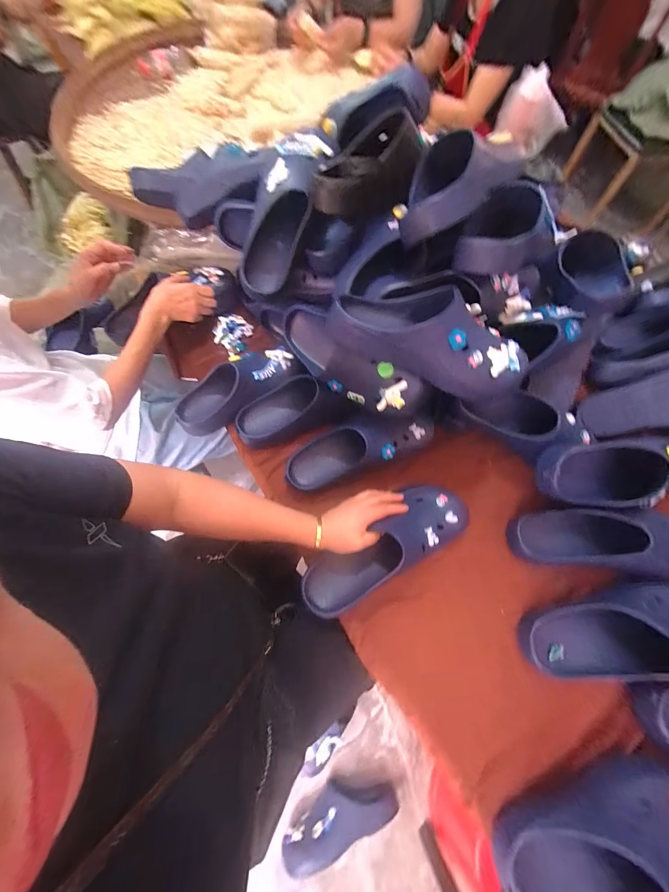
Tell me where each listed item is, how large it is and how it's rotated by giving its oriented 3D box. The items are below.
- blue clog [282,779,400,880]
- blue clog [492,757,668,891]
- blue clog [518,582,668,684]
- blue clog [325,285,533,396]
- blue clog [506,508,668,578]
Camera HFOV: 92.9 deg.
[{"bbox_3d":[0.013,0.943,0.813,0.298,0.113,0.089,-20,67,-9],"label":"blue clog"},{"bbox_3d":[0.328,0.468,0.376,0.253,0.098,0.106,-11,65,-5],"label":"blue clog"},{"bbox_3d":[0.443,0.271,0.460,0.294,0.100,0.111,-9,65,-4],"label":"blue clog"},{"bbox_3d":[0.140,-0.158,0.459,0.284,0.096,0.116,20,67,9],"label":"blue clog"},{"bbox_3d":[0.439,0.150,0.520,0.287,0.090,0.100,6,65,3],"label":"blue clog"}]

